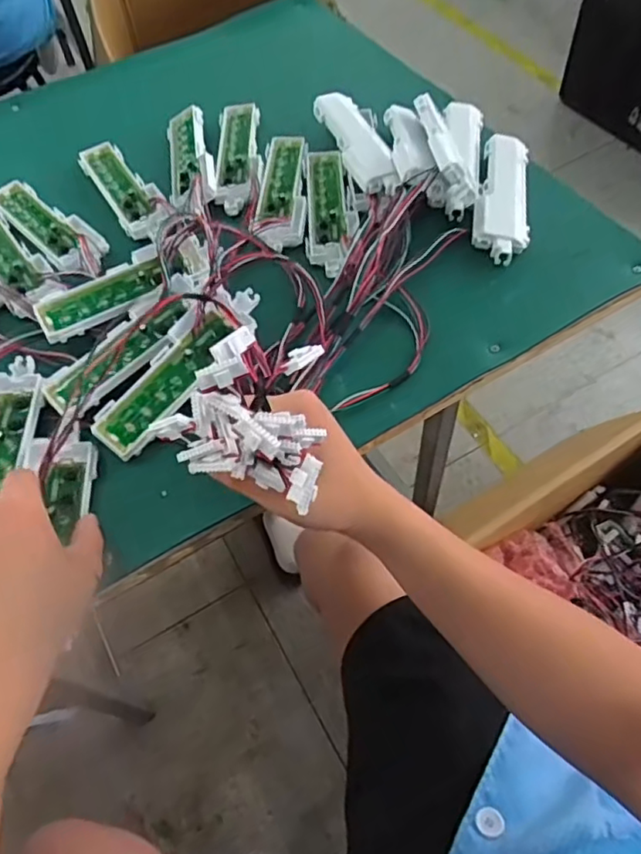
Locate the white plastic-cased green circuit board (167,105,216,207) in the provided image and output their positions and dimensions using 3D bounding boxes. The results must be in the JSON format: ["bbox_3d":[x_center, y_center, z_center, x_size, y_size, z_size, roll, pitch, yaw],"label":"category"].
[{"bbox_3d":[-0.127,-0.265,0.590,0.042,0.017,0.133,-10,61,-3],"label":"white plastic-cased green circuit board"}]

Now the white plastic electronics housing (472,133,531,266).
[{"bbox_3d":[0.161,-0.205,0.535,0.046,0.020,0.144,7,61,7],"label":"white plastic electronics housing"}]

